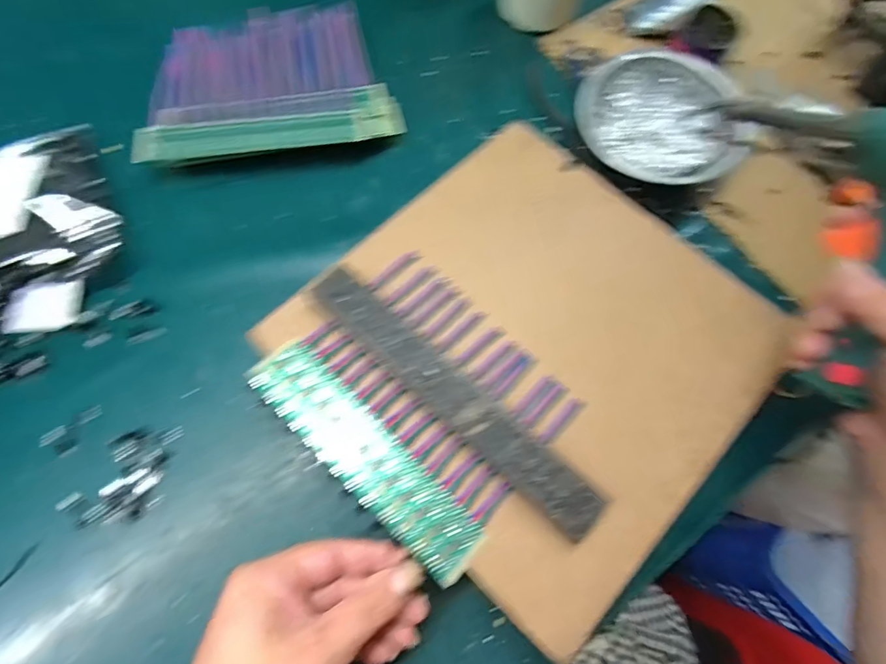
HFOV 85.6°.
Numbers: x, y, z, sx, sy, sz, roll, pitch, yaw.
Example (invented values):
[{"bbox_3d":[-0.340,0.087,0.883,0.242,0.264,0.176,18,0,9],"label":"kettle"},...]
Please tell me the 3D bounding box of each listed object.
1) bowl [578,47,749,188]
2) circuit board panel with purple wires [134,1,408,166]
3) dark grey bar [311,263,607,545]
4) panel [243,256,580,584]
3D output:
[{"bbox_3d":[0.171,-0.168,0.396,0.125,0.044,0.124,2,70,-5],"label":"bowl"},{"bbox_3d":[-0.143,-0.205,0.398,0.189,0.030,0.145,-12,72,-10],"label":"circuit board panel with purple wires"},{"bbox_3d":[0.004,0.034,0.278,0.207,0.010,0.028,42,80,11],"label":"dark grey bar"},{"bbox_3d":[-0.013,0.038,0.288,0.154,0.013,0.131,41,74,15],"label":"panel"}]

